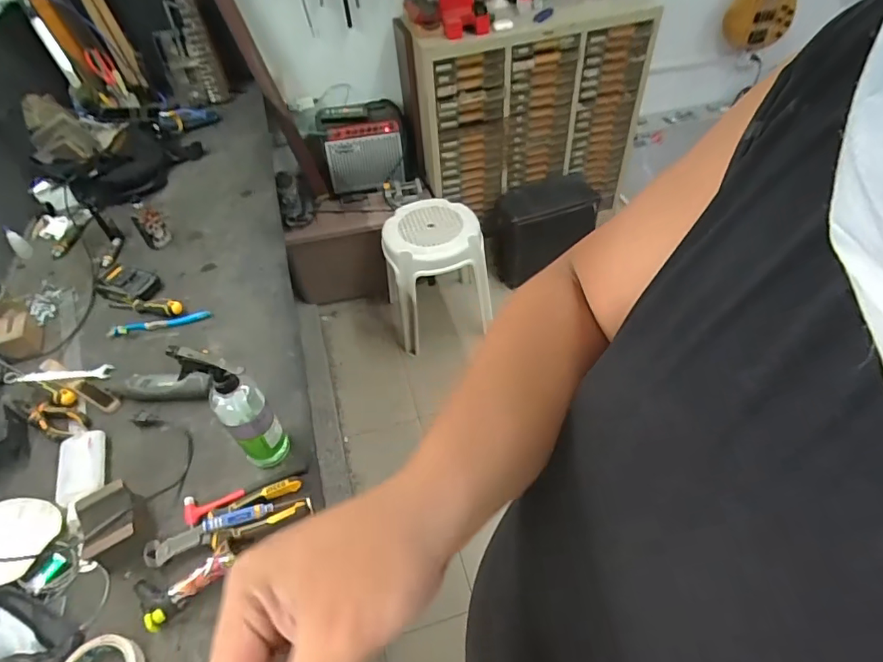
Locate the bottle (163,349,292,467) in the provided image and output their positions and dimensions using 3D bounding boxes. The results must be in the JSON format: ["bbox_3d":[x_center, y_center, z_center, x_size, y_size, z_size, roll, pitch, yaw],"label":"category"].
[{"bbox_3d":[-0.285,0.106,0.708,0.073,0.225,0.082,-30,53,-20],"label":"bottle"}]

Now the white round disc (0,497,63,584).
[{"bbox_3d":[-0.591,0.281,0.688,0.099,0.018,0.111,23,41,-13],"label":"white round disc"}]

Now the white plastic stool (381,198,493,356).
[{"bbox_3d":[-0.014,-0.178,1.767,0.353,0.433,0.295,-7,49,-1],"label":"white plastic stool"}]

